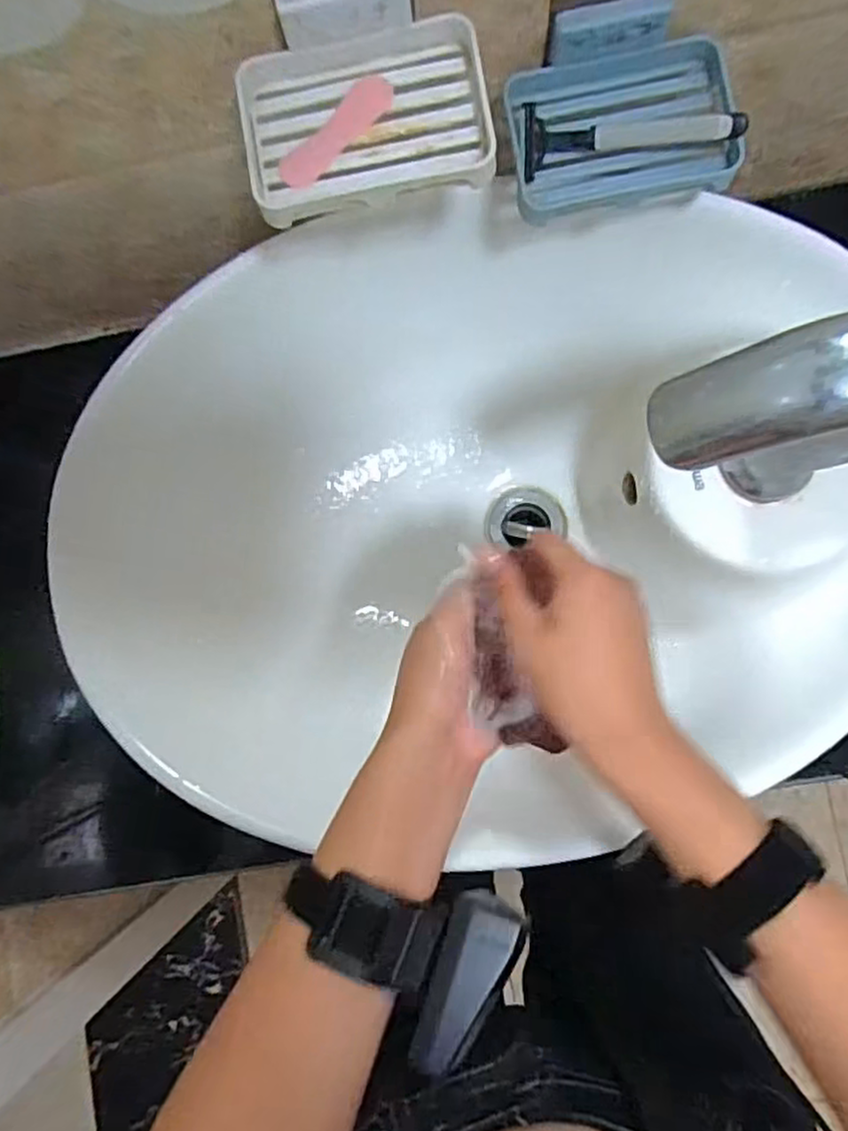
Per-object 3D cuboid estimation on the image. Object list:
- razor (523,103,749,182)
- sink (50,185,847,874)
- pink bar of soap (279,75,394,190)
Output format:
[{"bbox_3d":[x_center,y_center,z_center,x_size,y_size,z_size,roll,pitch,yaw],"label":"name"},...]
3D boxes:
[{"bbox_3d":[0.118,-0.247,0.402,0.120,0.021,0.034,-2,117,7],"label":"razor"},{"bbox_3d":[0.048,-0.041,0.505,0.564,0.138,0.396,-14,84,2],"label":"sink"},{"bbox_3d":[-0.047,-0.233,0.377,0.074,0.006,0.021,-44,84,-1],"label":"pink bar of soap"}]

